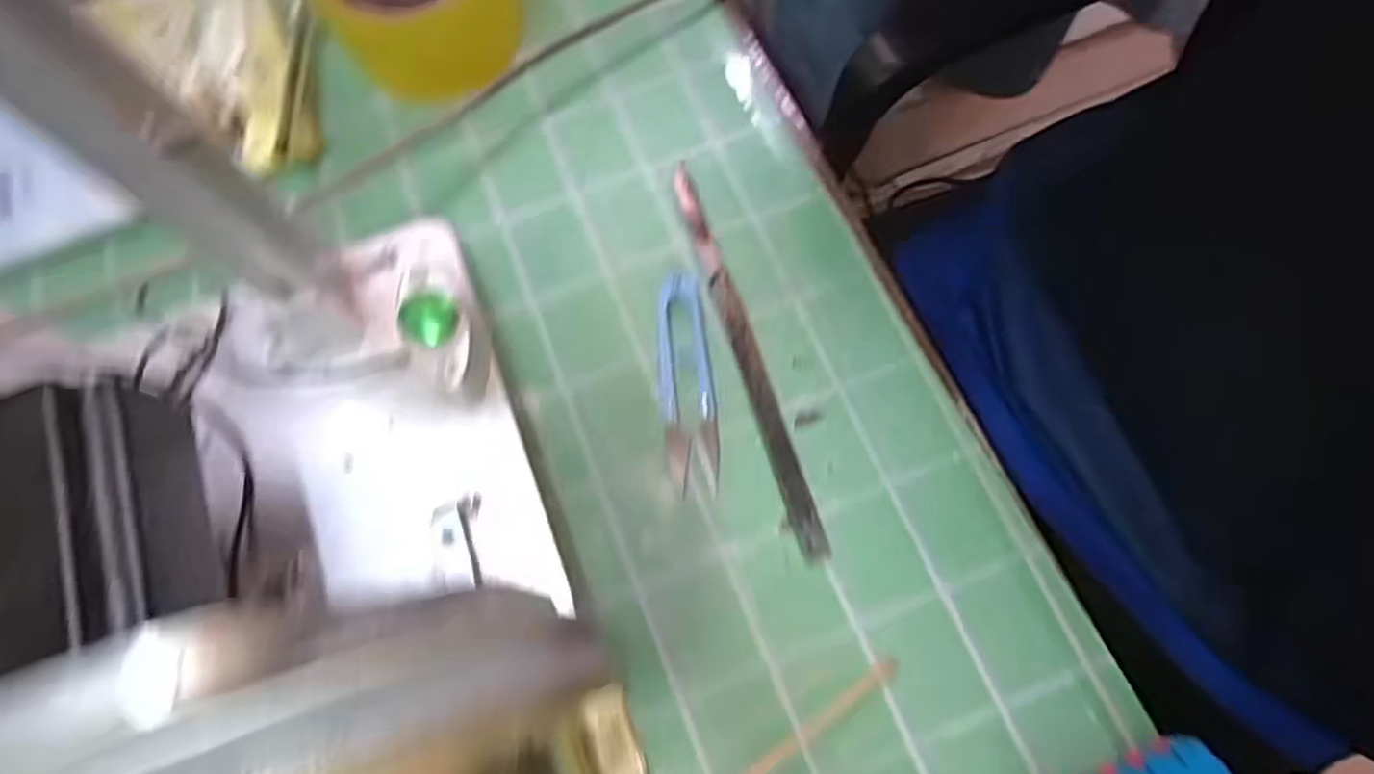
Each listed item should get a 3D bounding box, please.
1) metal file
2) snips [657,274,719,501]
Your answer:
[{"bbox_3d":[0.025,-0.018,0.348,0.014,0.007,0.196,-18,70,-4],"label":"metal file"},{"bbox_3d":[-0.001,-0.004,0.343,0.025,0.007,0.100,-7,70,0],"label":"snips"}]

